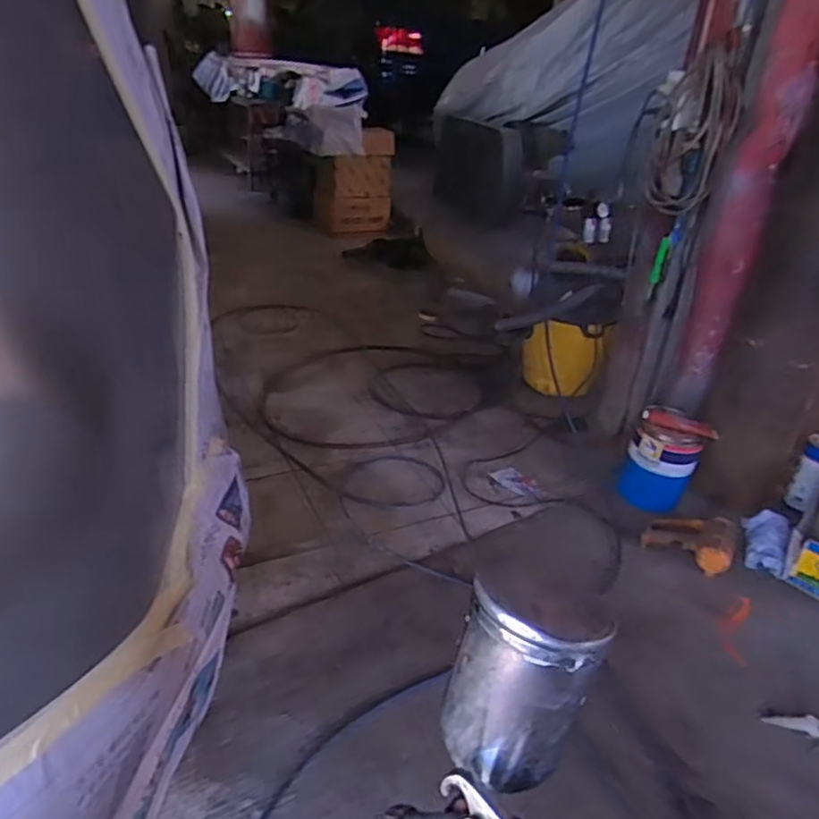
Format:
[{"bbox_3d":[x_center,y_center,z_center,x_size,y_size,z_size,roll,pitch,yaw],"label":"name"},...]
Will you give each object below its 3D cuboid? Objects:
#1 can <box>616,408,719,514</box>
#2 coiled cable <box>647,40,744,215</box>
[{"bbox_3d":[0.651,0.119,1.602,0.172,0.219,0.145,18,31,24],"label":"can"},{"bbox_3d":[0.627,-0.615,1.399,0.069,0.329,0.265,3,28,-2],"label":"coiled cable"}]

